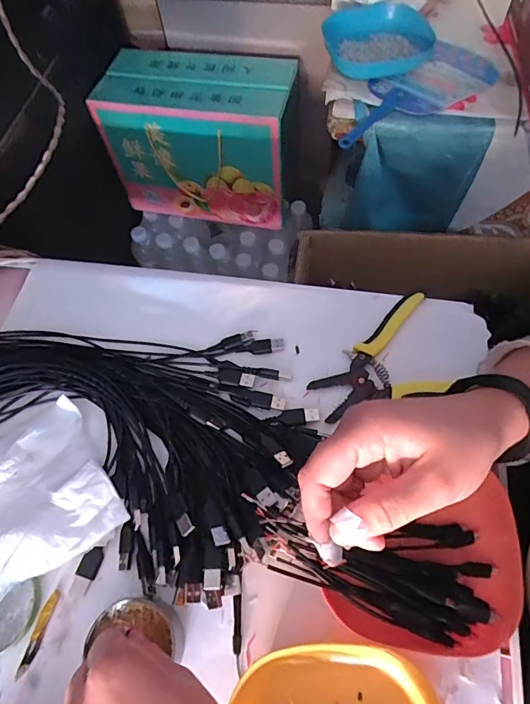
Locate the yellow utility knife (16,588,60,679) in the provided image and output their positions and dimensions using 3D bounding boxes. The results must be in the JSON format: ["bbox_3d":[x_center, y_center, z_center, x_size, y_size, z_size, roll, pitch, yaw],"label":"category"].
[{"bbox_3d":[-0.174,0.215,0.329,0.009,0.004,0.059,14,64,11],"label":"yellow utility knife"}]

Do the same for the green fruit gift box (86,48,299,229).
[{"bbox_3d":[-0.112,-0.399,0.816,0.323,0.232,0.161,8,63,8],"label":"green fruit gift box"}]

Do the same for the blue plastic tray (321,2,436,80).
[{"bbox_3d":[0.152,-0.424,0.584,0.142,0.030,0.131,-3,62,2],"label":"blue plastic tray"}]

